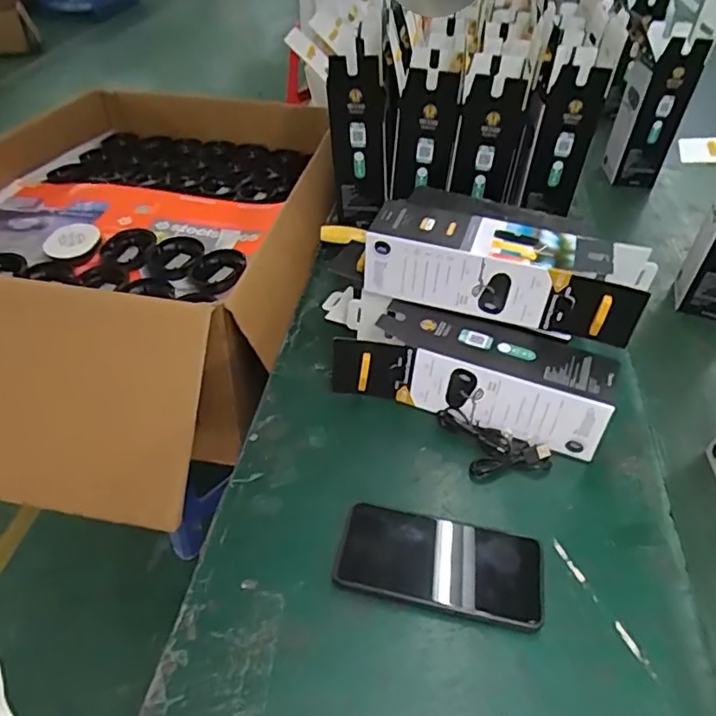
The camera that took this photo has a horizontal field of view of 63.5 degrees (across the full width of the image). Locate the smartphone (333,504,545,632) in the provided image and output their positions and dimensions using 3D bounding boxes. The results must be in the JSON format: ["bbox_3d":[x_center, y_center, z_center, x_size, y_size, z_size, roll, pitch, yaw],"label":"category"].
[{"bbox_3d":[0.066,0.166,0.471,0.161,0.013,0.073,9,45,8],"label":"smartphone"}]

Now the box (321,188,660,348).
[{"bbox_3d":[0.146,-0.095,0.593,0.289,0.075,0.098,15,46,13],"label":"box"}]

